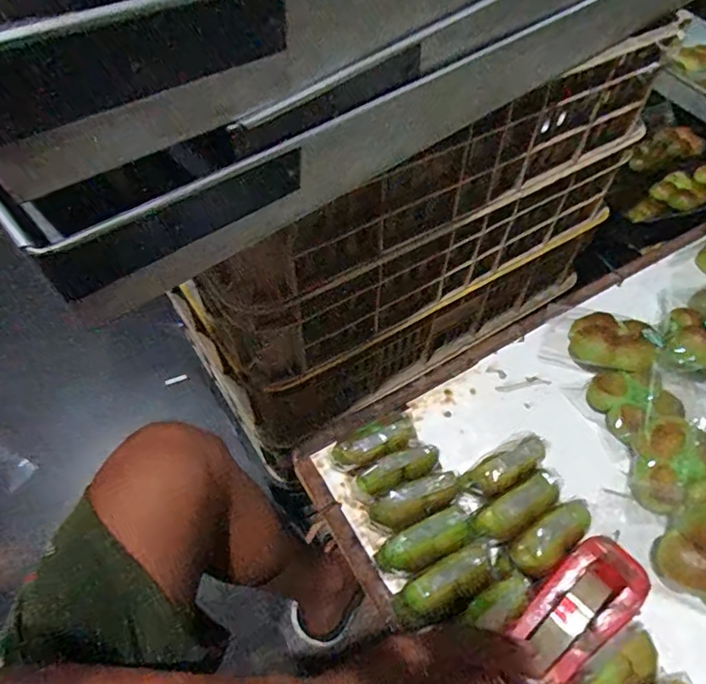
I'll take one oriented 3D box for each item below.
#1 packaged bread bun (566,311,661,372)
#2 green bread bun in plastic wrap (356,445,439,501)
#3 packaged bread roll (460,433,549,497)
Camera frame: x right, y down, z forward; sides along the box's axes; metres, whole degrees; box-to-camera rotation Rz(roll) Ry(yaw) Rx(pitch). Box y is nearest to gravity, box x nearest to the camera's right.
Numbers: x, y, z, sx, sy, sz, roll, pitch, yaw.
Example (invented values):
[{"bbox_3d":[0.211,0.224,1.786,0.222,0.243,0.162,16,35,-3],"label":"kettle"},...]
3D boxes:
[{"bbox_3d":[0.370,0.002,0.750,0.113,0.052,0.097,19,54,18],"label":"packaged bread bun"},{"bbox_3d":[0.053,0.142,0.591,0.097,0.029,0.036,-28,54,-19],"label":"green bread bun in plastic wrap"},{"bbox_3d":[0.170,0.141,0.585,0.101,0.043,0.037,-25,53,-17],"label":"packaged bread roll"}]

